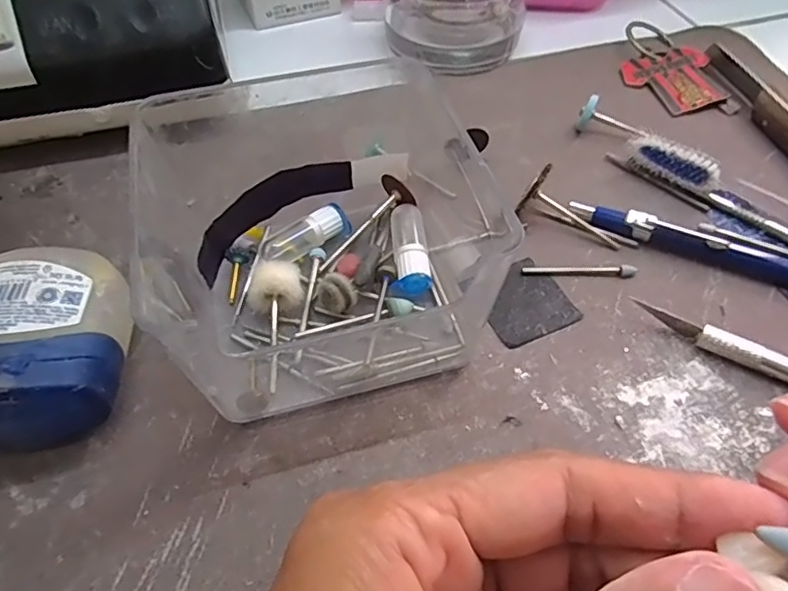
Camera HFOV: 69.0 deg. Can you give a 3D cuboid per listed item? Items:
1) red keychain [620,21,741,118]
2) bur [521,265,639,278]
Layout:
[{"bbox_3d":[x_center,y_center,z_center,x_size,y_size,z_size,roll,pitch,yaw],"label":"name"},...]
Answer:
[{"bbox_3d":[0.141,-0.120,0.299,0.042,0.010,0.077,-13,55,3],"label":"red keychain"},{"bbox_3d":[0.070,-0.010,0.216,0.042,0.004,0.004,1,51,3],"label":"bur"}]

